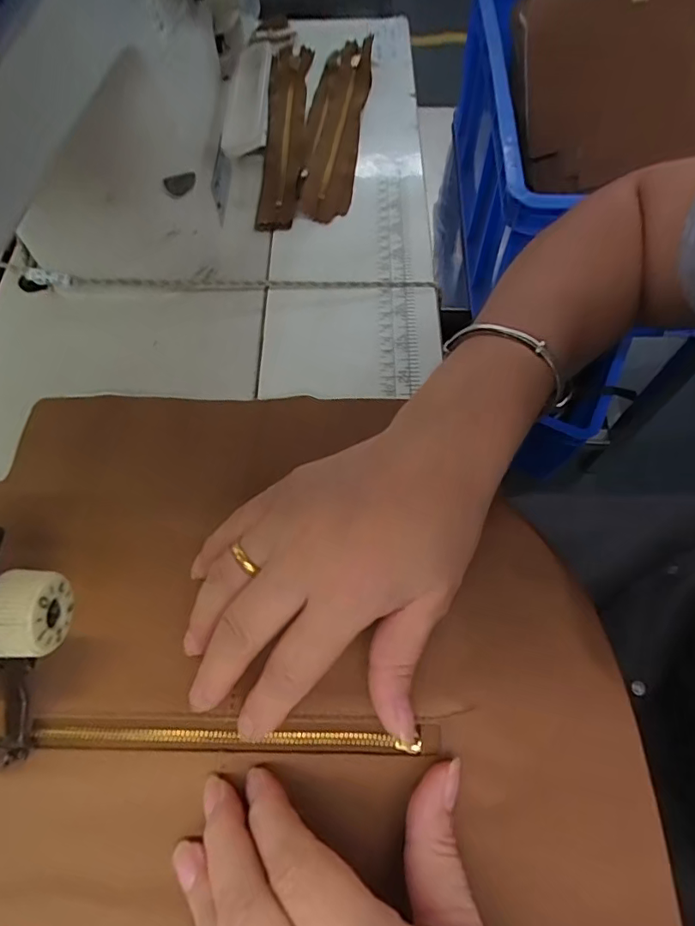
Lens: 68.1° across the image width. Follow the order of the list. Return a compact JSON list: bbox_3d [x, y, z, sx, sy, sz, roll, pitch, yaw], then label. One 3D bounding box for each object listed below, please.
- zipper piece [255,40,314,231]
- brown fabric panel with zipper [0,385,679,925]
[{"bbox_3d":[-0.050,-0.268,0.410,0.032,0.015,0.218,1,63,1],"label":"zipper piece"},{"bbox_3d":[-0.031,0.070,0.248,0.305,0.025,0.238,-1,63,3],"label":"brown fabric panel with zipper"}]

